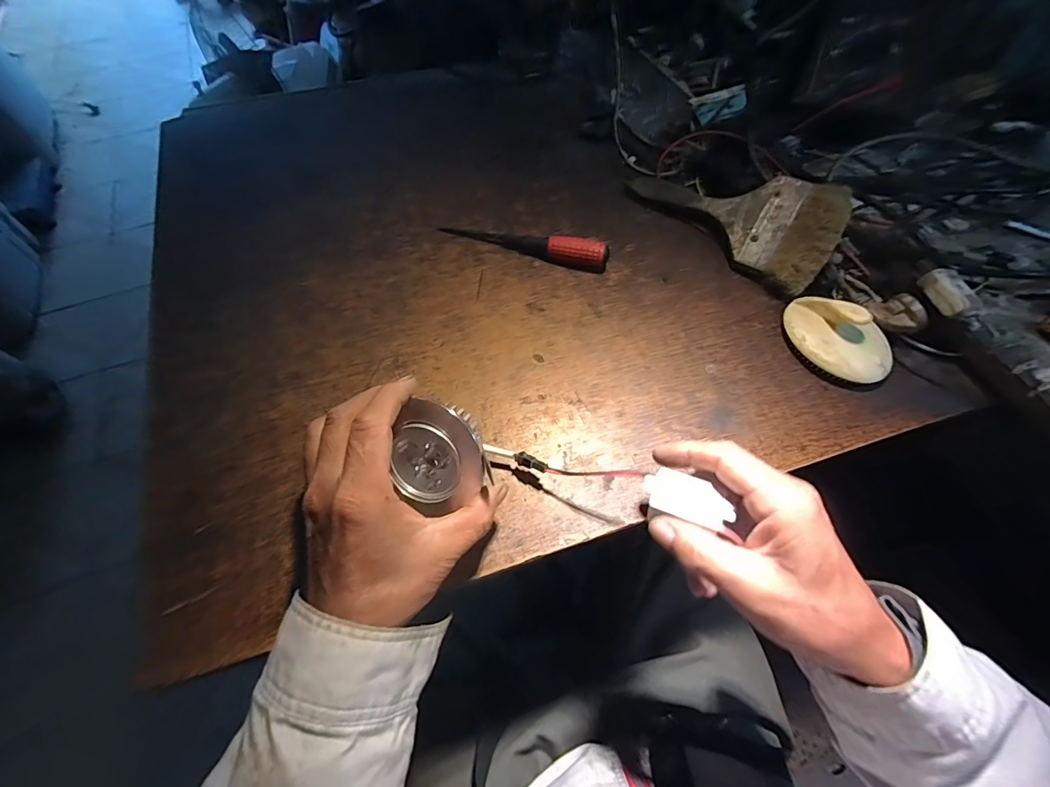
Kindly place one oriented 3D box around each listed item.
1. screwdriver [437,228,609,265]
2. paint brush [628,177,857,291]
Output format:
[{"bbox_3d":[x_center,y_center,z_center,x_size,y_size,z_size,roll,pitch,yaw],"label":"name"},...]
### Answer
[{"bbox_3d":[-0.001,-0.144,0.437,0.159,0.020,0.021,11,63,6],"label":"screwdriver"},{"bbox_3d":[0.210,-0.190,0.443,0.199,0.014,0.094,45,102,24],"label":"paint brush"}]

